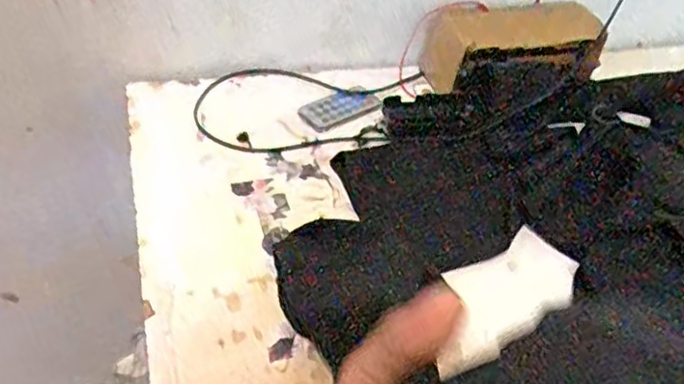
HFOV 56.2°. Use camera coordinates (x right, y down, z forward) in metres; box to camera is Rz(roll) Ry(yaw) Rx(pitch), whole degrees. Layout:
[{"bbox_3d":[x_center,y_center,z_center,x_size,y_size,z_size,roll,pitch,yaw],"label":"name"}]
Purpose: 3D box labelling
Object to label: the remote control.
[{"bbox_3d":[-0.003,-0.084,0.641,0.078,0.009,0.040,-18,48,-25],"label":"remote control"}]

